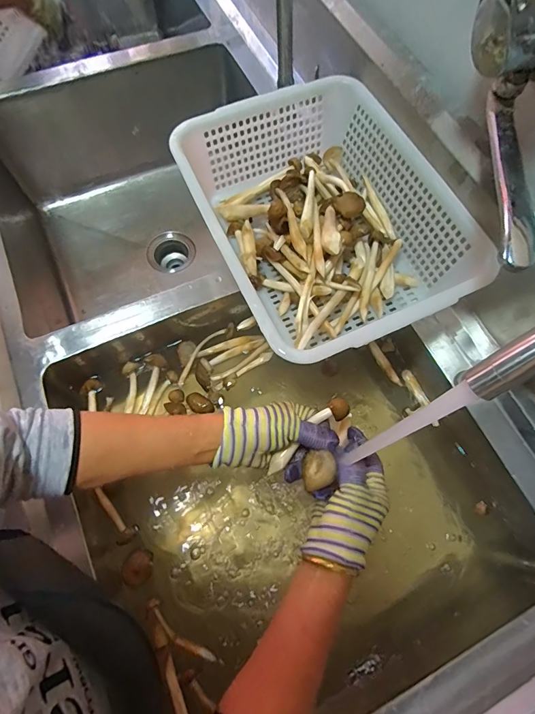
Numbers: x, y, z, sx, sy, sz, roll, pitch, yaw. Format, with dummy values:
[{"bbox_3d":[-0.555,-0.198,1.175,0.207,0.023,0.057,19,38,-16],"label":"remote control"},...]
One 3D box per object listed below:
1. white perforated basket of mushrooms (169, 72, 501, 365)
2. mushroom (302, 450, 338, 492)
[{"bbox_3d":[0.072,-0.182,0.529,0.288,0.122,0.383,-22,71,-10],"label":"white perforated basket of mushrooms"},{"bbox_3d":[0.054,0.119,0.393,0.032,0.018,0.035,-2,81,25],"label":"mushroom"}]

